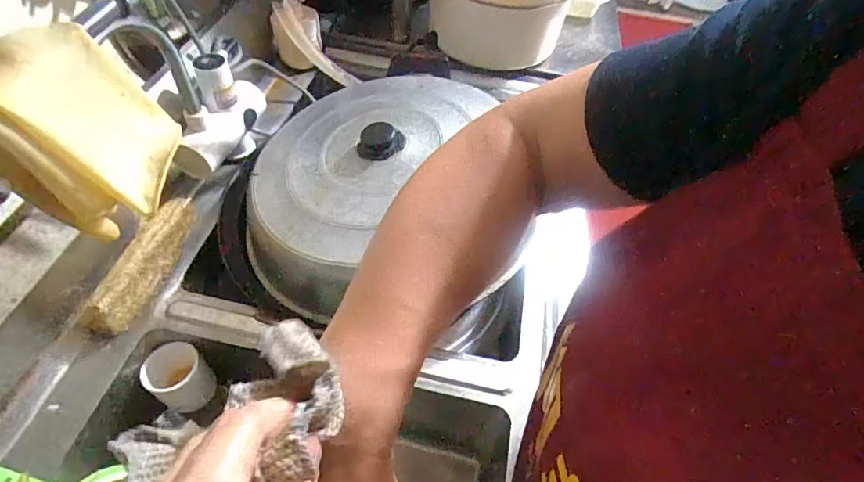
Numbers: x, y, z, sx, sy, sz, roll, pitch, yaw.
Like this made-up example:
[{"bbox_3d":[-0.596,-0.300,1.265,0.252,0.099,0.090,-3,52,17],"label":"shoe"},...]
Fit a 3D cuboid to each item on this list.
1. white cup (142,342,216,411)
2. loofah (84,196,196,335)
[{"bbox_3d":[-0.286,0.154,0.553,0.062,0.049,0.058,3,51,-3],"label":"white cup"},{"bbox_3d":[-0.325,0.022,0.565,0.041,0.056,0.182,13,51,5],"label":"loofah"}]

